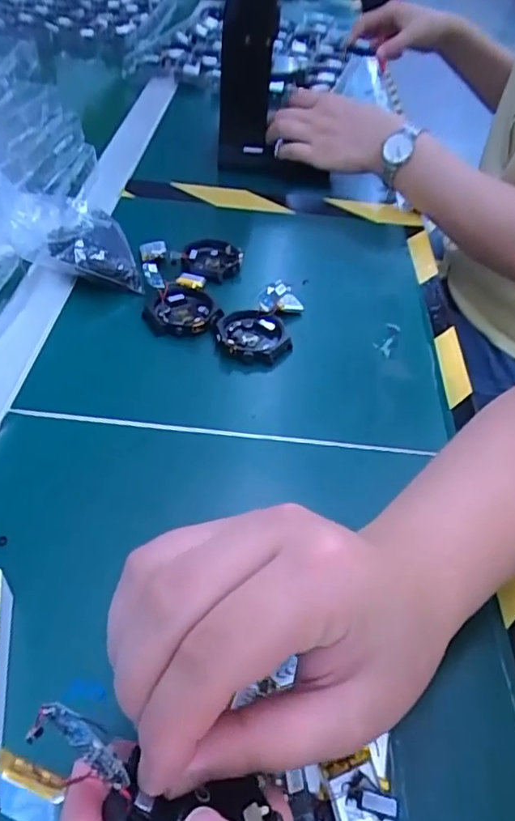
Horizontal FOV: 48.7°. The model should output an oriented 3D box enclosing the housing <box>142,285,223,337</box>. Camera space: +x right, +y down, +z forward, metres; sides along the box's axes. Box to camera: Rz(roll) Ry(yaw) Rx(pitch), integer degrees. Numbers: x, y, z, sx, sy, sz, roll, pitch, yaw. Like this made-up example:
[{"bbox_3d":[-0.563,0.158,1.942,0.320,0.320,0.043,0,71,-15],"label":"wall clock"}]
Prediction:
[{"bbox_3d":[-0.057,-0.076,0.423,0.051,0.007,0.048,-15,50,-21],"label":"housing"}]

